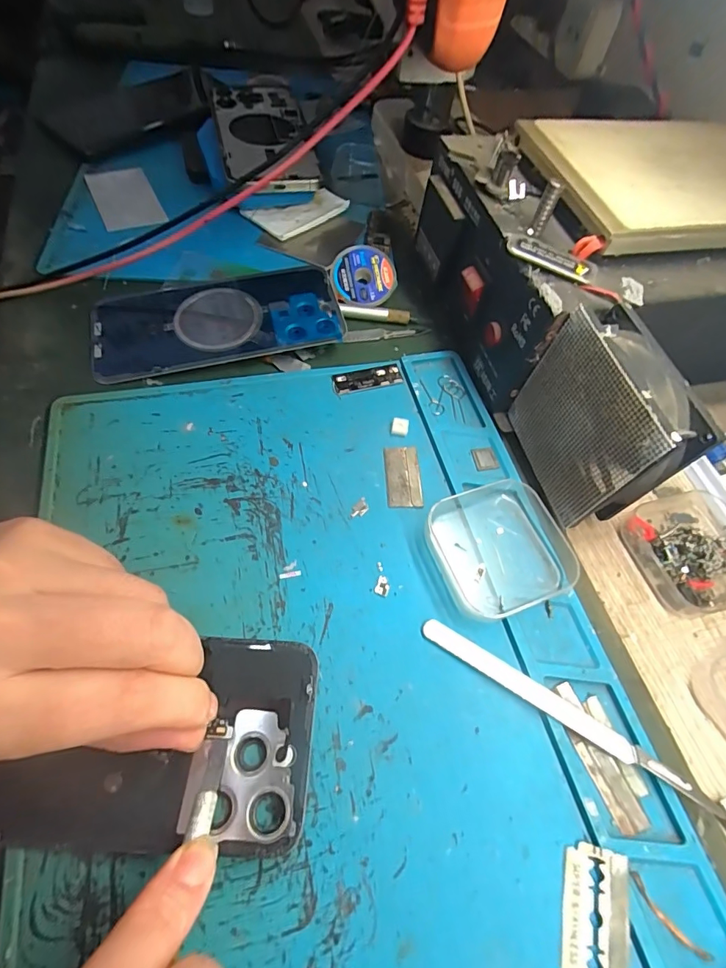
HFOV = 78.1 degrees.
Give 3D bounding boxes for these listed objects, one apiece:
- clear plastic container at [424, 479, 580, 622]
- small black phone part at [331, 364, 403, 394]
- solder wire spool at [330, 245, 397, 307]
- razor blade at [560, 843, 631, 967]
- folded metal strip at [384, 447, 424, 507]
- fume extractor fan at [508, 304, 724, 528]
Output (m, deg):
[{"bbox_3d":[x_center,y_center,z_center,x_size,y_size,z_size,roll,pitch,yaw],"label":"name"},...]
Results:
[{"bbox_3d":[0.071,0.030,0.227,0.067,0.017,0.063,-17,62,-14],"label":"clear plastic container"},{"bbox_3d":[0.003,-0.068,0.285,0.044,0.004,0.016,-15,62,-13],"label":"small black phone part"},{"bbox_3d":[0.001,-0.147,0.321,0.045,0.012,0.046,1,84,-8],"label":"solder wire spool"},{"bbox_3d":[0.084,0.158,0.162,0.023,0.004,0.042,10,61,12],"label":"razor blade"},{"bbox_3d":[0.023,-0.005,0.250,0.019,0.004,0.038,-1,60,-5],"label":"folded metal strip"},{"bbox_3d":[0.115,-0.028,0.224,0.029,0.085,0.083,-12,61,-11],"label":"fume extractor fan"}]

